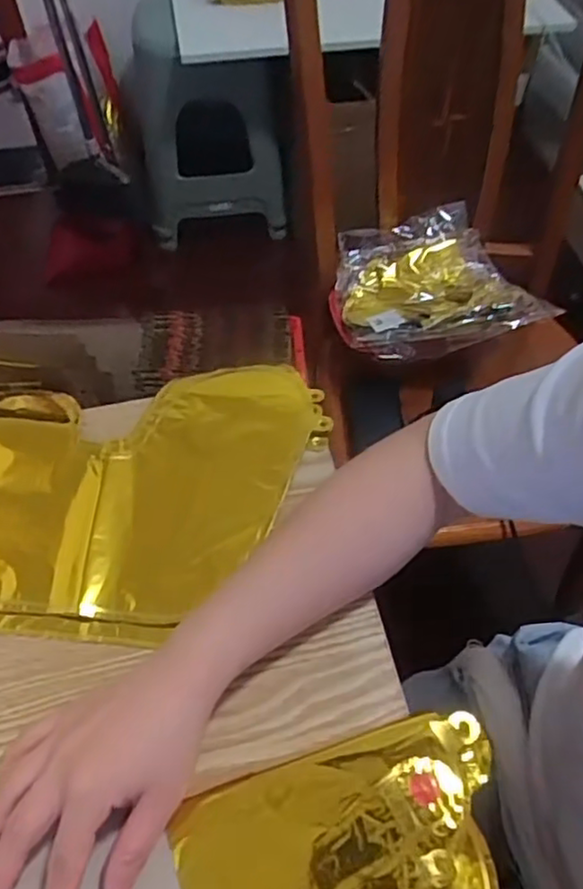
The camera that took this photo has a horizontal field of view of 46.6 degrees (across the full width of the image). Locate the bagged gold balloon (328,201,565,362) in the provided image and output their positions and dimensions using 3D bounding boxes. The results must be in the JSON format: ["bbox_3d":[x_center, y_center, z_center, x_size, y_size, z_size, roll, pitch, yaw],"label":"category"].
[{"bbox_3d":[0.206,-0.239,1.023,0.284,0.075,0.267,-8,53,-4],"label":"bagged gold balloon"}]

